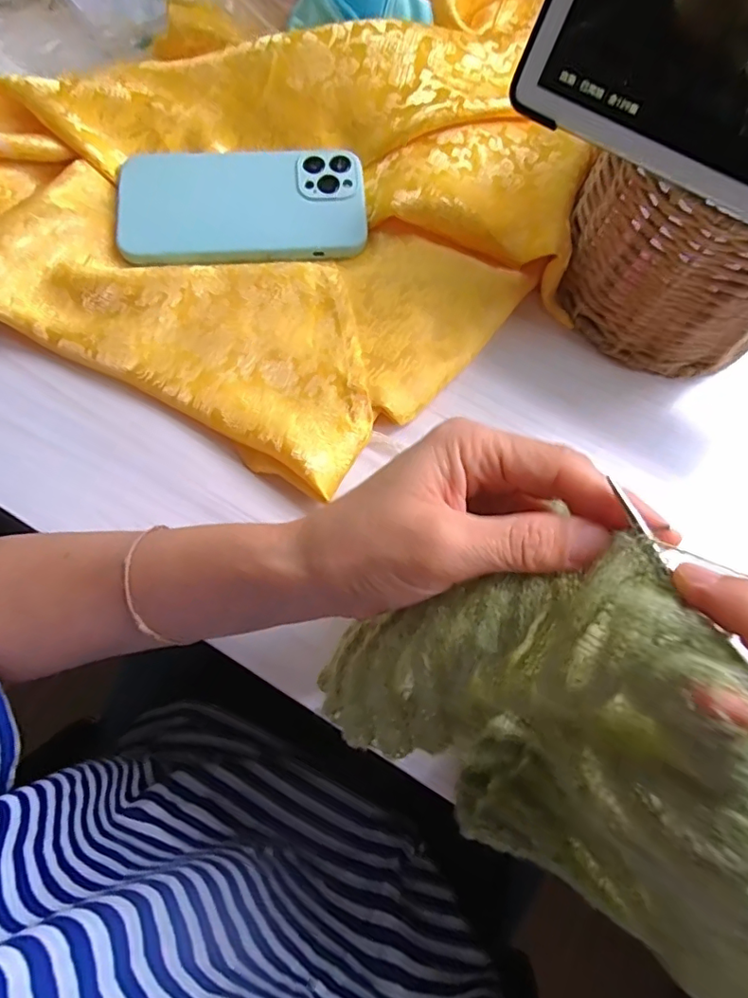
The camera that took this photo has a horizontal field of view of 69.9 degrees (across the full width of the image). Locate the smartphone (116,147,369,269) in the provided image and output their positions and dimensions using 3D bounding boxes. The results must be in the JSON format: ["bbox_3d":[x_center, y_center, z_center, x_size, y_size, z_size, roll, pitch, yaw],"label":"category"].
[{"bbox_3d":[-0.087,-0.198,0.359,0.159,0.012,0.093,-9,73,-5],"label":"smartphone"}]

